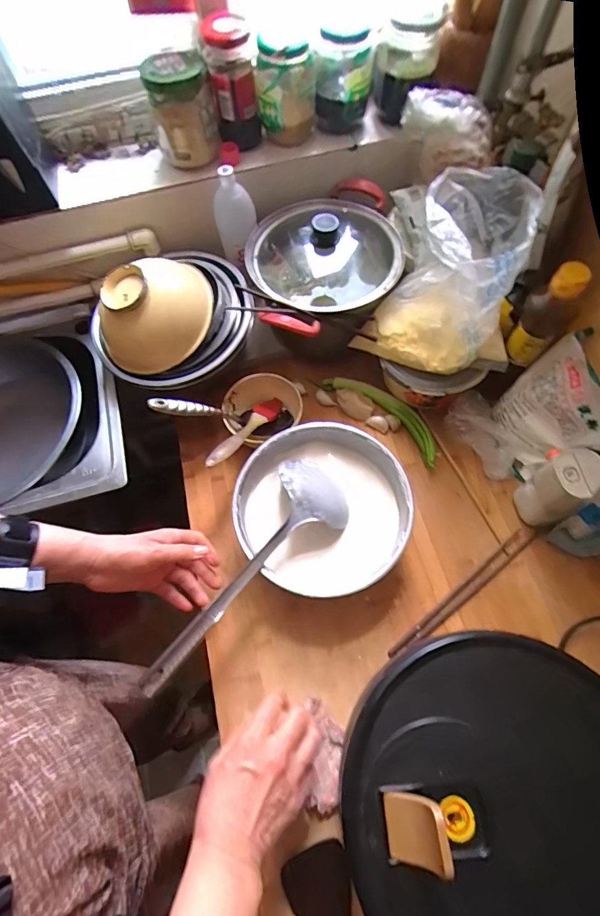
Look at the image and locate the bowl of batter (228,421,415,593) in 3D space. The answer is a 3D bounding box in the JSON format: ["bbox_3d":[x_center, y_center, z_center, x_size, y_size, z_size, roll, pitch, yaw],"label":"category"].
[{"bbox_3d":[0.030,0.070,0.579,0.215,0.080,0.218,-1,67,1],"label":"bowl of batter"}]

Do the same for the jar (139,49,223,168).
[{"bbox_3d":[-0.168,-0.492,0.619,0.093,0.109,0.107,-9,67,-2],"label":"jar"}]

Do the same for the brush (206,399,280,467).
[{"bbox_3d":[-0.079,-0.040,0.628,0.032,0.019,0.191,25,39,12],"label":"brush"}]

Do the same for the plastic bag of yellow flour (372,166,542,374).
[{"bbox_3d":[0.203,-0.249,0.565,0.144,0.163,0.200,23,69,11],"label":"plastic bag of yellow flour"}]

